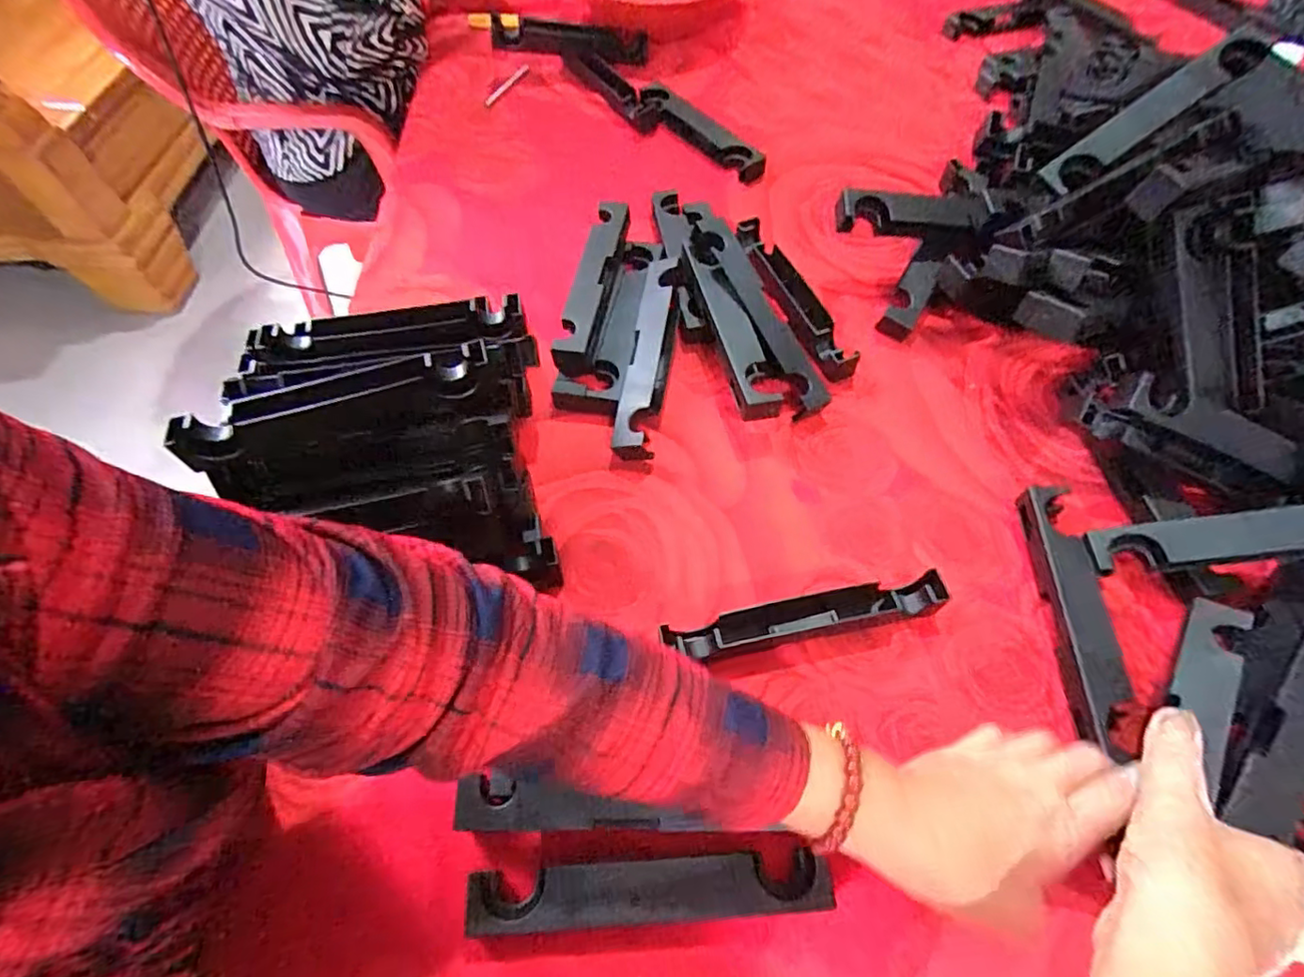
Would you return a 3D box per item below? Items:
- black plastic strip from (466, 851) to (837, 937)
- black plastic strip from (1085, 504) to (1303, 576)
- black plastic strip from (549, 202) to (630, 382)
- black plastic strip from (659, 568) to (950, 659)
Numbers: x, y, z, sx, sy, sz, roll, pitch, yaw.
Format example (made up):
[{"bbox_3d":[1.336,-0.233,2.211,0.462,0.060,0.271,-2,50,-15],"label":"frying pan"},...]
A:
[{"bbox_3d":[-0.002,0.222,0.330,0.193,0.027,0.029,-3,58,-2],"label":"black plastic strip"},{"bbox_3d":[0.413,0.033,0.409,0.200,0.020,0.032,-8,57,13],"label":"black plastic strip"},{"bbox_3d":[-0.051,-0.187,0.552,0.039,0.033,0.214,7,60,4],"label":"black plastic strip"},{"bbox_3d":[0.106,0.089,0.410,0.193,0.028,0.024,-9,58,-6],"label":"black plastic strip"}]

